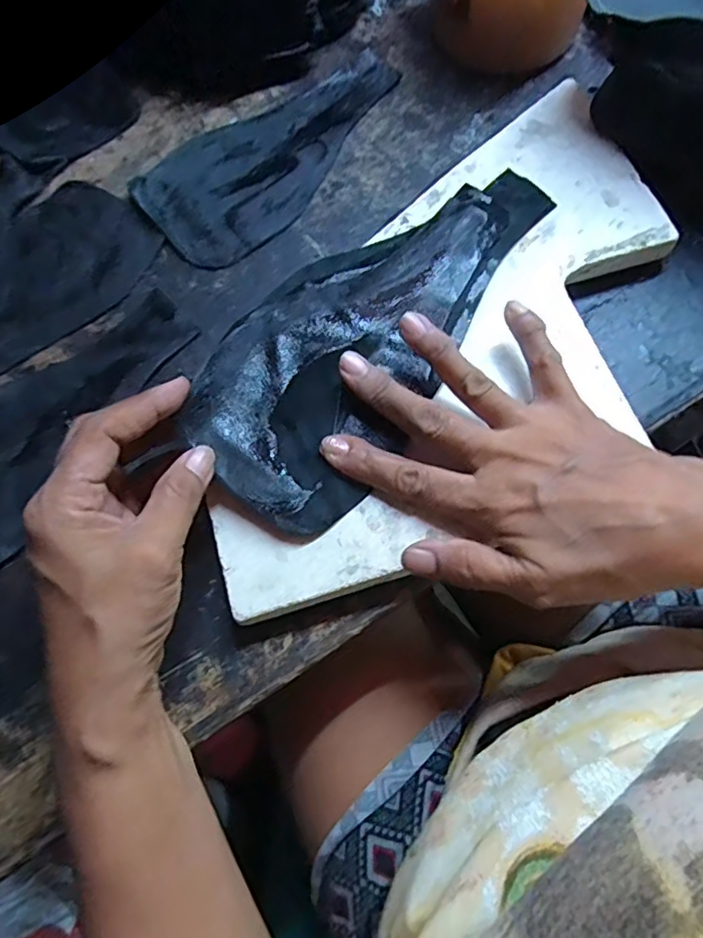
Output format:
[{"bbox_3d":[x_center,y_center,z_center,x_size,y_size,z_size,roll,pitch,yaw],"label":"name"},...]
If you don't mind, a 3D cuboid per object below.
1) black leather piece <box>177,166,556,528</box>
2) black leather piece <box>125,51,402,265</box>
[{"bbox_3d":[0.017,-0.083,0.308,0.107,0.017,0.243,38,74,15],"label":"black leather piece"},{"bbox_3d":[-0.052,-0.224,0.396,0.100,0.005,0.207,40,75,15],"label":"black leather piece"}]

